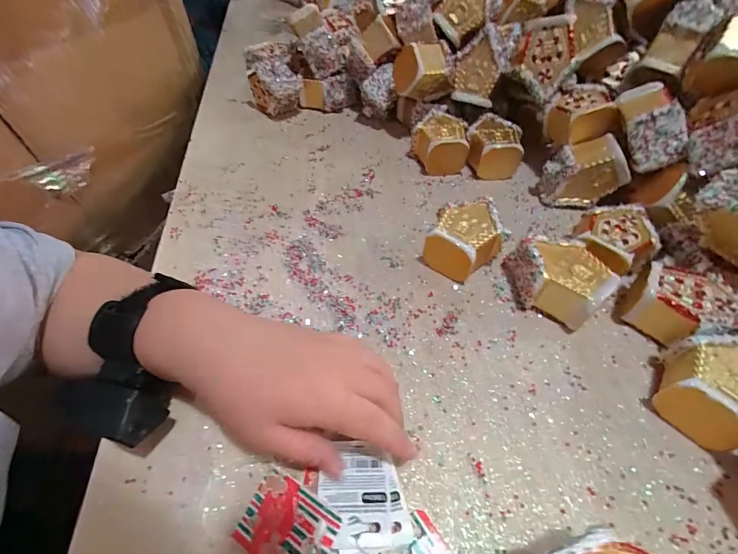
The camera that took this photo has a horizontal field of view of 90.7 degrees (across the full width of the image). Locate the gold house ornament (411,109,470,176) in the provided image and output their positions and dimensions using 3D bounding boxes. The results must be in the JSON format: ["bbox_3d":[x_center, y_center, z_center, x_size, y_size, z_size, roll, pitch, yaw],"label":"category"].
[{"bbox_3d":[0.086,-0.166,0.456,0.065,0.044,0.083,1,50,0],"label":"gold house ornament"}]

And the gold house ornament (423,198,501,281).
[{"bbox_3d":[0.092,-0.036,0.353,0.068,0.044,0.075,20,53,16],"label":"gold house ornament"}]

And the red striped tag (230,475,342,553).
[{"bbox_3d":[-0.048,0.145,0.212,0.058,0.004,0.043,15,68,29],"label":"red striped tag"}]

